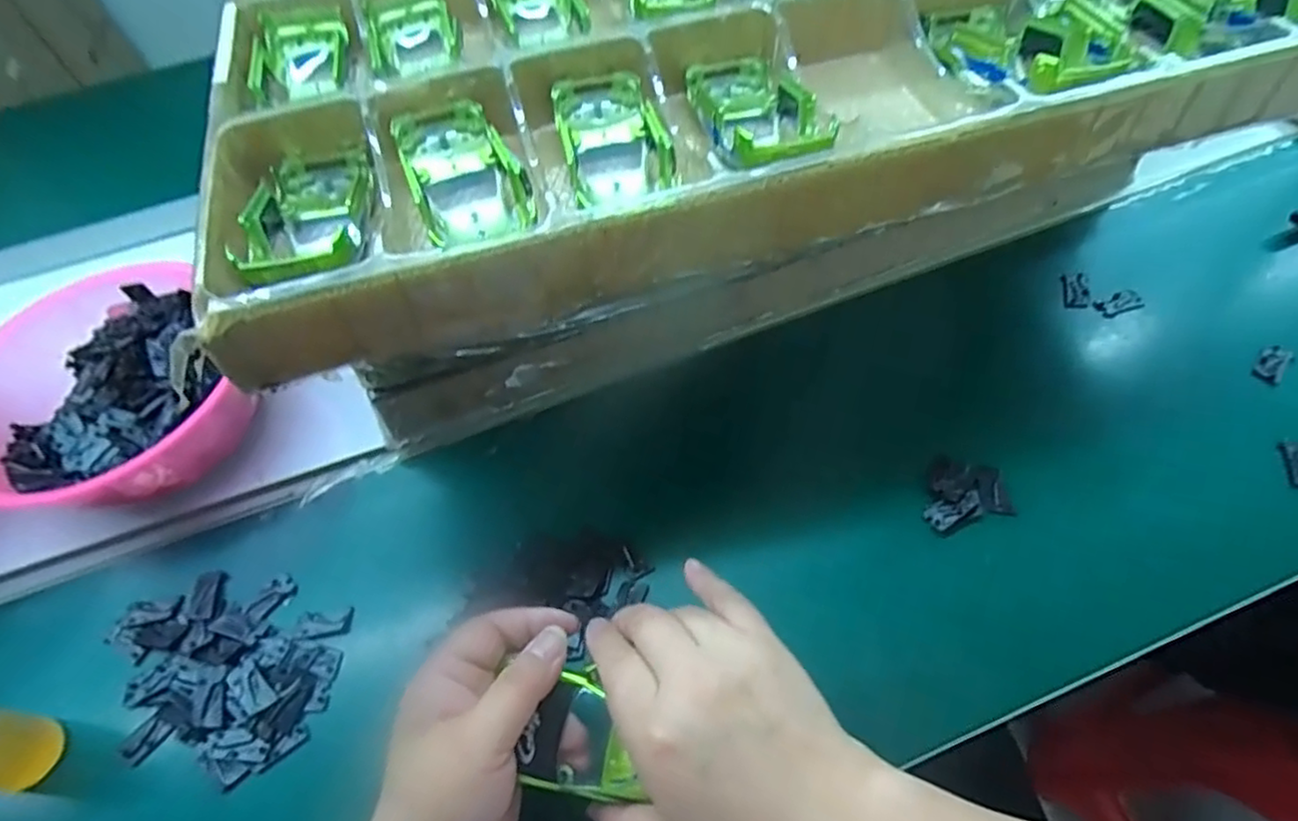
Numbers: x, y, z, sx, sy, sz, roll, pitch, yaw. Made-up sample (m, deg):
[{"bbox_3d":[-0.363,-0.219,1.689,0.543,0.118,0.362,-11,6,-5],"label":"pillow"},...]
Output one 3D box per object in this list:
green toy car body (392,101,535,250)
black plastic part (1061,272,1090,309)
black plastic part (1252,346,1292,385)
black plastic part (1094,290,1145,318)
[{"bbox_3d":[-0.105,-0.134,0.372,0.055,0.032,0.093,-21,57,-9],"label":"green toy car body"},{"bbox_3d":[0.336,-0.095,0.522,0.019,0.006,0.034,8,57,10],"label":"black plastic part"},{"bbox_3d":[0.442,-0.032,0.471,0.017,0.009,0.033,37,66,25],"label":"black plastic part"},{"bbox_3d":[0.365,-0.082,0.514,0.031,0.009,0.018,-15,56,-5],"label":"black plastic part"}]

